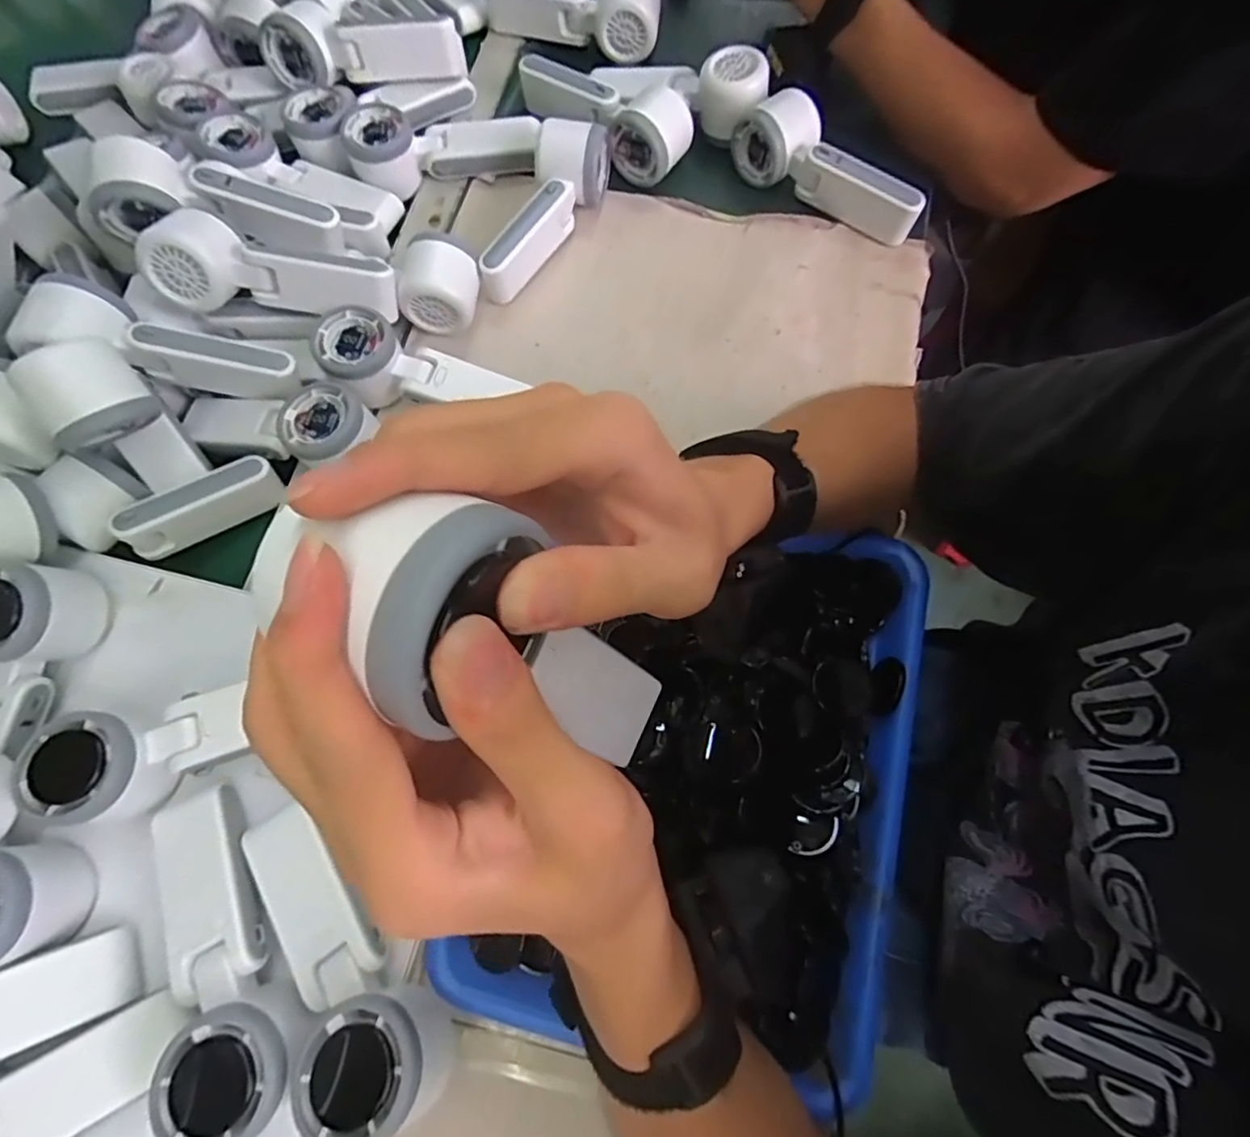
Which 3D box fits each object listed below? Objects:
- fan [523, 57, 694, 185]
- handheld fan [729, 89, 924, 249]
[{"bbox_3d":[-0.020,-0.405,0.545,0.164,0.051,0.059,34,75,10],"label":"fan"},{"bbox_3d":[0.167,-0.331,0.518,0.054,0.053,0.167,-41,77,-12],"label":"handheld fan"}]

